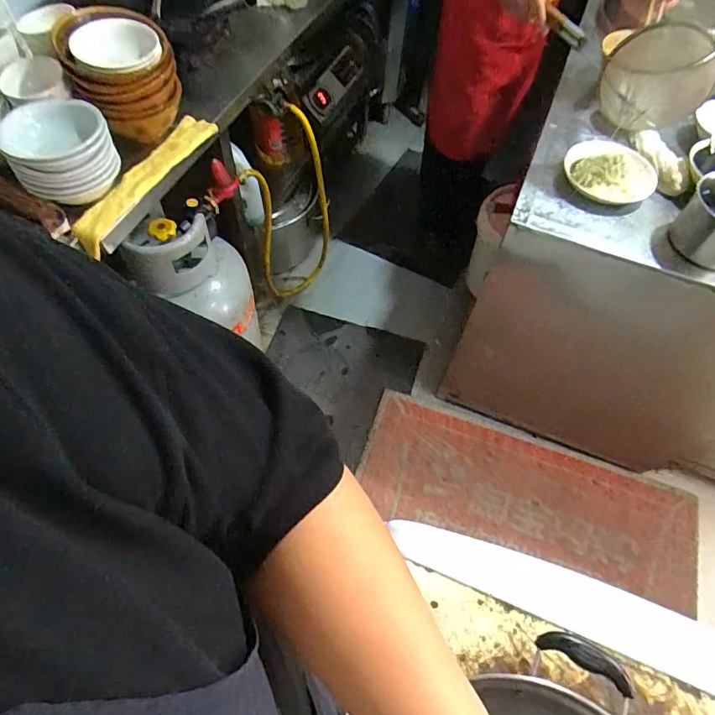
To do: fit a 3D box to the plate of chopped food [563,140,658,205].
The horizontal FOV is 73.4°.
[{"bbox_3d":[0.484,-0.360,0.914,0.171,0.045,0.130,18,61,8],"label":"plate of chopped food"}]

